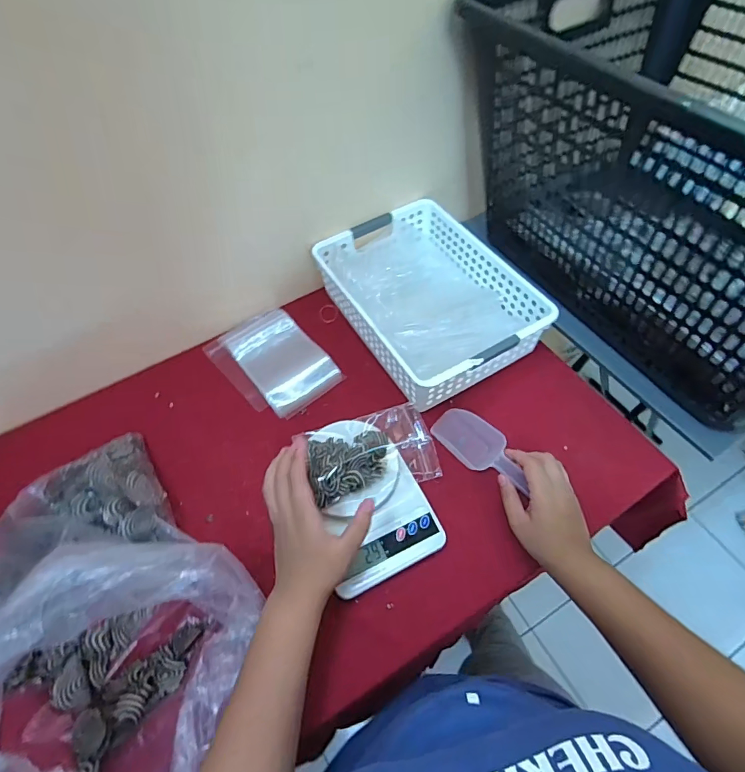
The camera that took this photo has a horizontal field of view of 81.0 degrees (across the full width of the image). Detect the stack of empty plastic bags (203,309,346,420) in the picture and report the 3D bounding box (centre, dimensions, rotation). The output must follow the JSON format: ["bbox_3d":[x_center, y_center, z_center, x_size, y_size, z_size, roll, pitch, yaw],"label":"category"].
[{"bbox_3d":[-0.141,-0.037,0.618,0.123,0.009,0.183,-38,62,-18],"label":"stack of empty plastic bags"}]

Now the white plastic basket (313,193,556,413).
[{"bbox_3d":[0.074,-0.129,0.614,0.212,0.082,0.296,-28,60,-13],"label":"white plastic basket"}]

